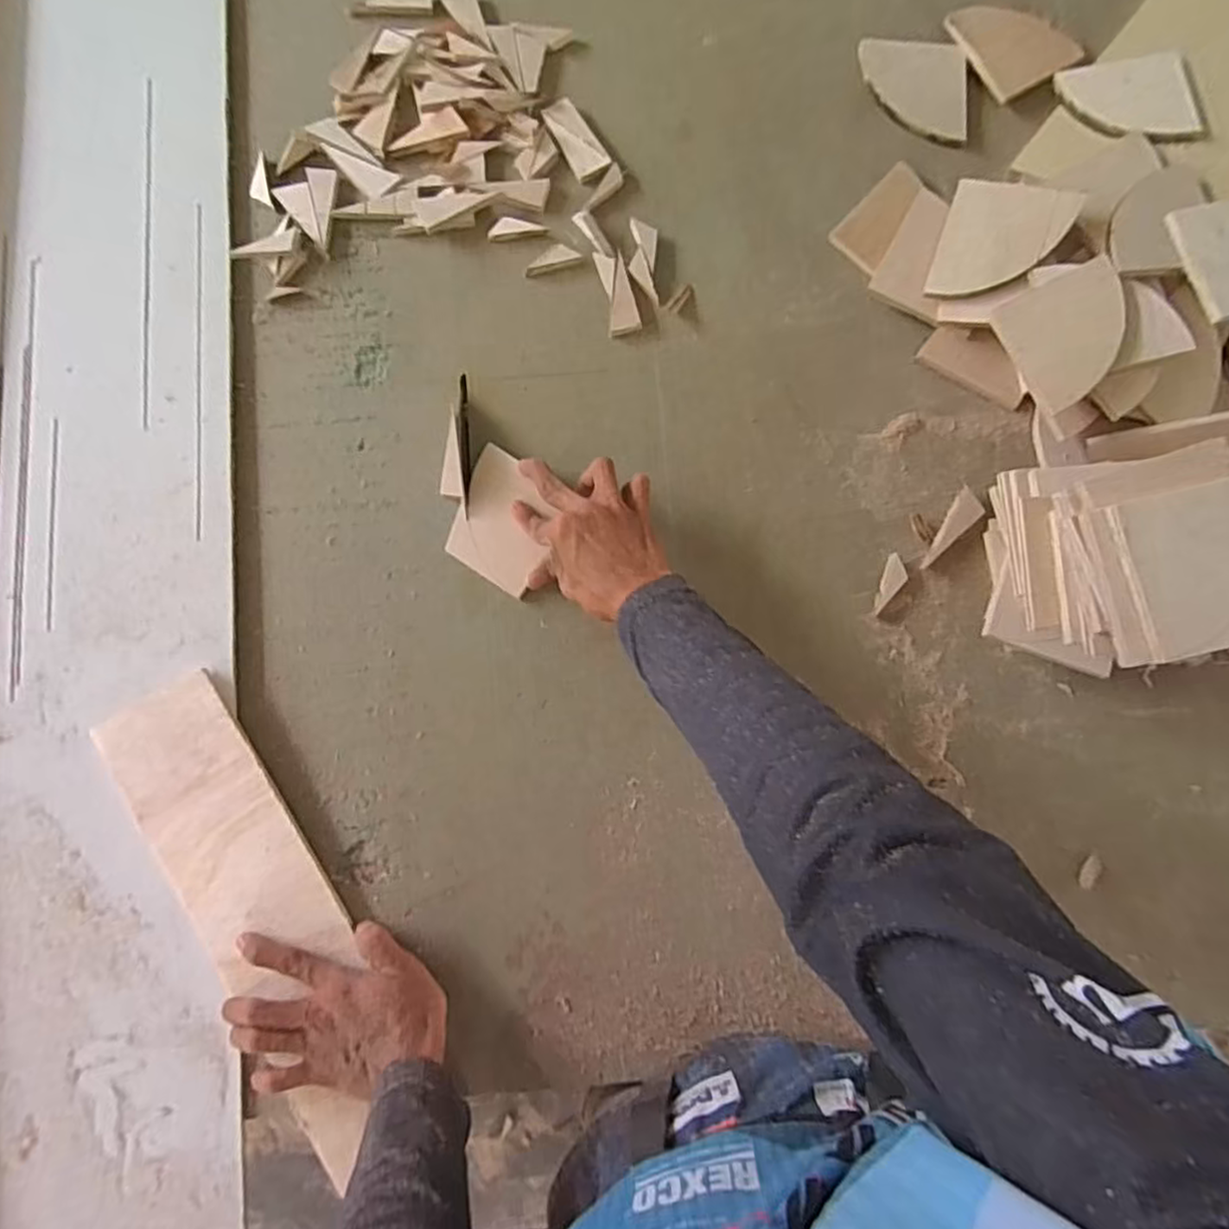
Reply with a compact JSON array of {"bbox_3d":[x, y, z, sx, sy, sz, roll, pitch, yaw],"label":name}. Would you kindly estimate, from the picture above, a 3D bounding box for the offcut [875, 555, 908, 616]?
[{"bbox_3d":[0.240,-0.025,0.601,0.019,0.004,0.052,23,90,14],"label":"offcut"}]

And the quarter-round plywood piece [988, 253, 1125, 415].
[{"bbox_3d":[0.366,-0.223,0.552,0.092,0.011,0.097,-25,80,9],"label":"quarter-round plywood piece"}]

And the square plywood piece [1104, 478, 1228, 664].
[{"bbox_3d":[0.370,-0.030,0.429,0.103,0.008,0.100,-13,82,-1],"label":"square plywood piece"}]

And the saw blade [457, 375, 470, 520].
[{"bbox_3d":[-0.133,-0.150,0.609,0.010,0.013,0.131,-3,84,-3],"label":"saw blade"}]

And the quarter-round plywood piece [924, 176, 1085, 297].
[{"bbox_3d":[0.327,-0.315,0.585,0.094,0.008,0.092,19,98,18],"label":"quarter-round plywood piece"}]

